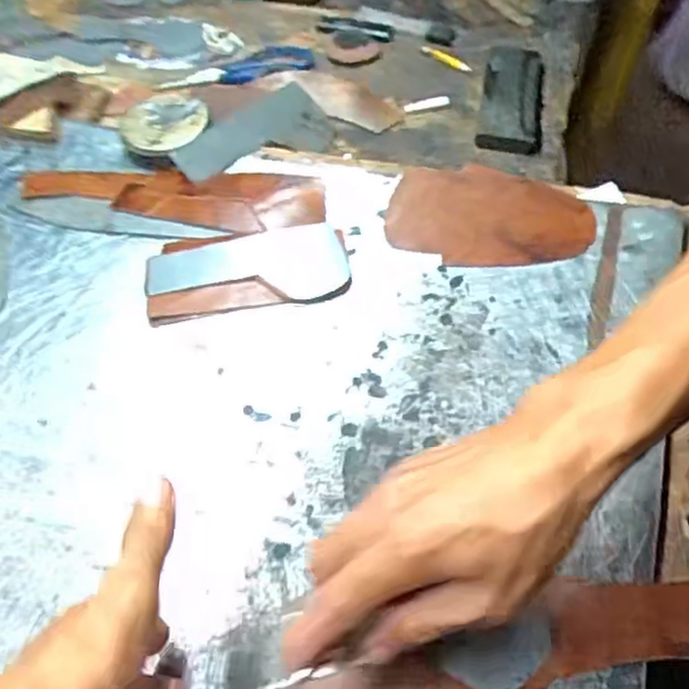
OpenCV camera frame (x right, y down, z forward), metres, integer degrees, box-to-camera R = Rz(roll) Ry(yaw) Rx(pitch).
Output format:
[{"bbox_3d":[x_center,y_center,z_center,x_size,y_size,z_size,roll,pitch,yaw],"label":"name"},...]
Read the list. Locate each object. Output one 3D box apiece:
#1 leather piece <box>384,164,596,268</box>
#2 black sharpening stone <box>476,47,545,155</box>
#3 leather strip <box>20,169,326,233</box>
[{"bbox_3d":[0.108,-0.099,0.547,0.147,0.014,0.097,-1,52,2],"label":"leather piece"},{"bbox_3d":[0.157,-0.233,0.669,0.054,0.022,0.154,10,56,6],"label":"black sharpening stone"},{"bbox_3d":[-0.143,-0.117,0.580,0.252,0.010,0.067,6,55,3],"label":"leather strip"}]

